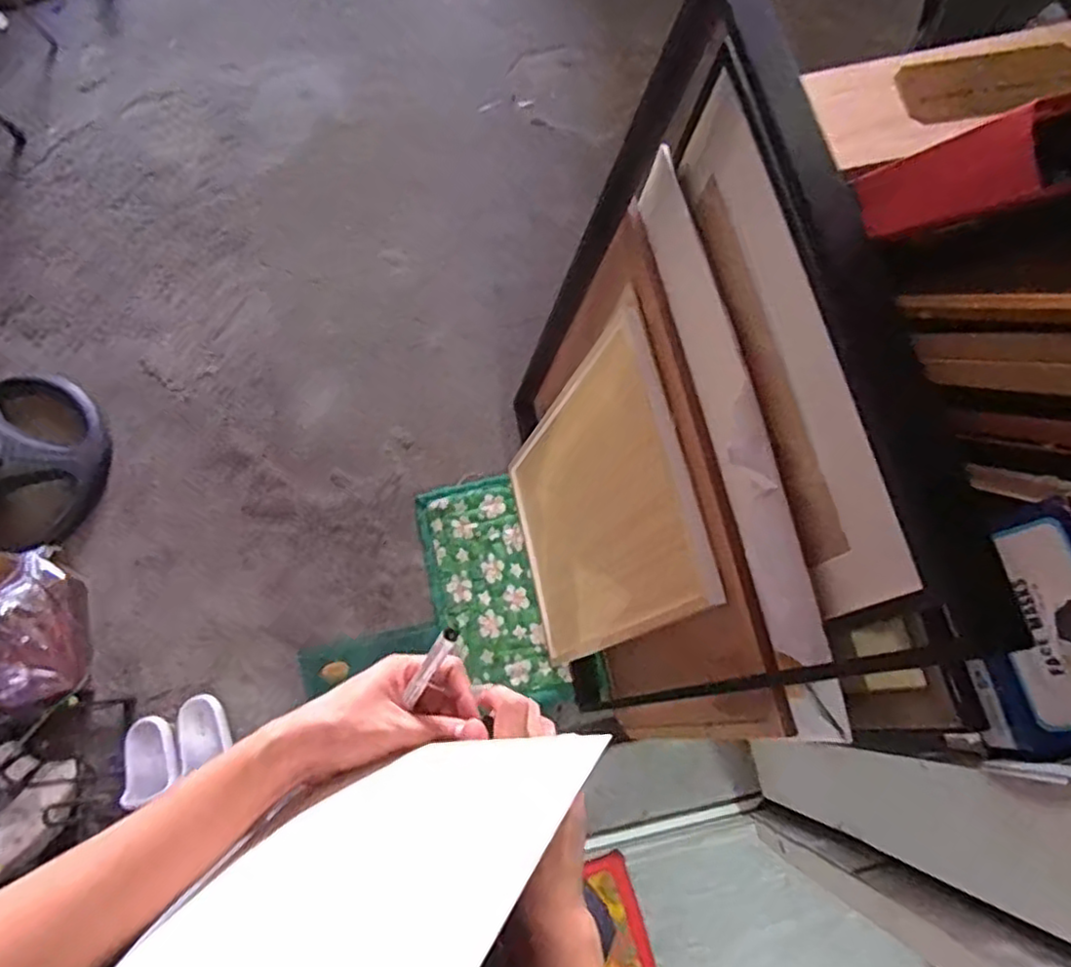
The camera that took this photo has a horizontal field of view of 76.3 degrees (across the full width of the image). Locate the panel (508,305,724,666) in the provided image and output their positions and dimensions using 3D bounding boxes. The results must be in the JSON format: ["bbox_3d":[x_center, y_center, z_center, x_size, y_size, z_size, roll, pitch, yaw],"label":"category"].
[{"bbox_3d":[0.089,0.055,1.203,0.020,0.605,0.444,-5,71,-23],"label":"panel"}]

